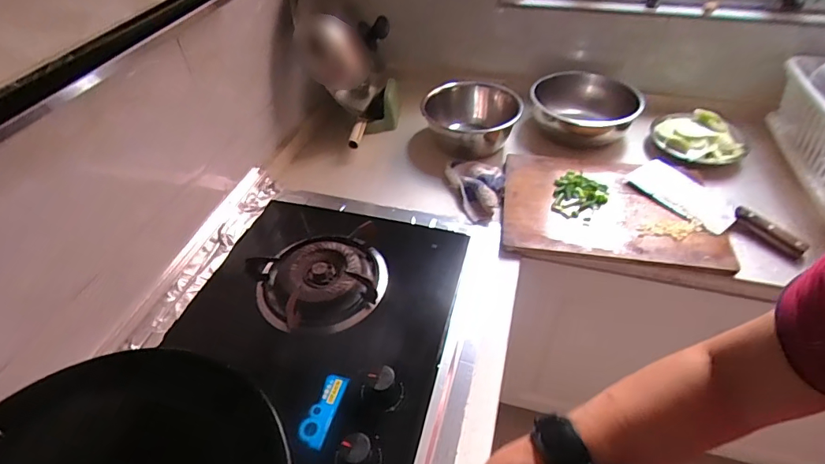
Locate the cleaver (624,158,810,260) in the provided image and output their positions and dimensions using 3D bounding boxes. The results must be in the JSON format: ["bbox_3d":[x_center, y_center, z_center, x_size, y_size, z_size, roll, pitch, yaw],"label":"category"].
[{"bbox_3d":[0.537,-0.042,0.824,0.111,0.013,0.290,-24,49,-20],"label":"cleaver"}]

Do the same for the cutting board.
[{"bbox_3d":[0.354,-0.058,0.859,0.363,0.025,0.306,3,46,6],"label":"cutting board"}]

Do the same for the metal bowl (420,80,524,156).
[{"bbox_3d":[0.135,-0.259,1.016,0.214,0.078,0.210,-1,45,1],"label":"metal bowl"}]

